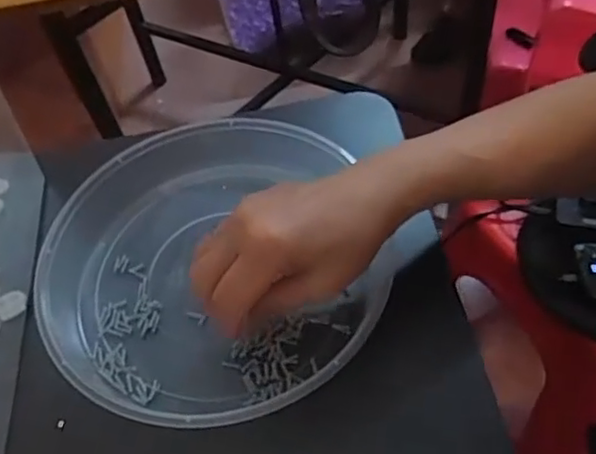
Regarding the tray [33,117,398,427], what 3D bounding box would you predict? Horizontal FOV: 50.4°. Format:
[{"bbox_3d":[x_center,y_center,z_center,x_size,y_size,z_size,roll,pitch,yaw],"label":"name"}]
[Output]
[{"bbox_3d":[-0.058,0.025,0.435,0.225,0.042,0.226,-3,51,3],"label":"tray"}]

